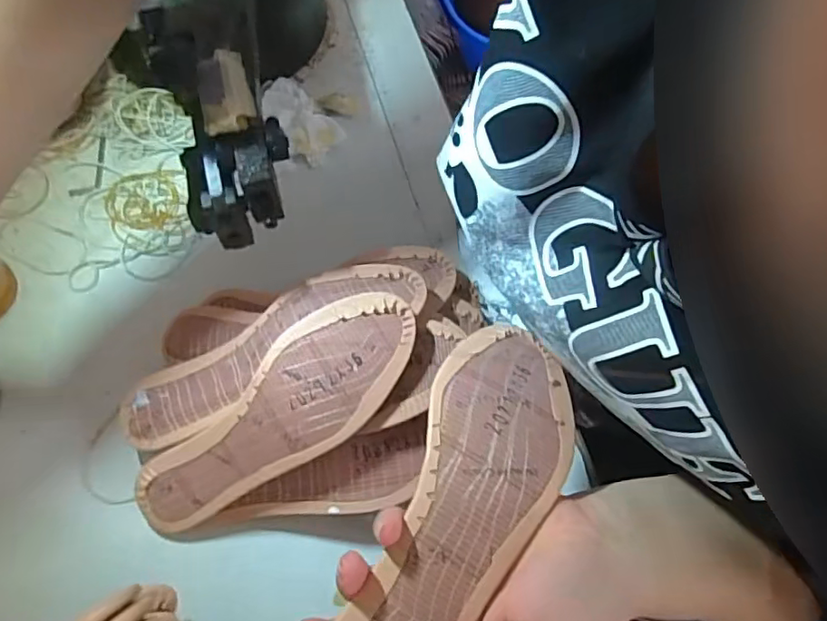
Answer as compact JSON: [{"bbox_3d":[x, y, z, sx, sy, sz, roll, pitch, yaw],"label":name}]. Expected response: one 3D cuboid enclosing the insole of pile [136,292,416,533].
[{"bbox_3d":[-0.093,0.074,0.373,0.223,0.034,0.071,-38,73,6],"label":"insole of pile"}]

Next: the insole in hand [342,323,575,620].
[{"bbox_3d":[0.022,0.097,0.278,0.073,0.029,0.218,27,62,9],"label":"insole in hand"}]

